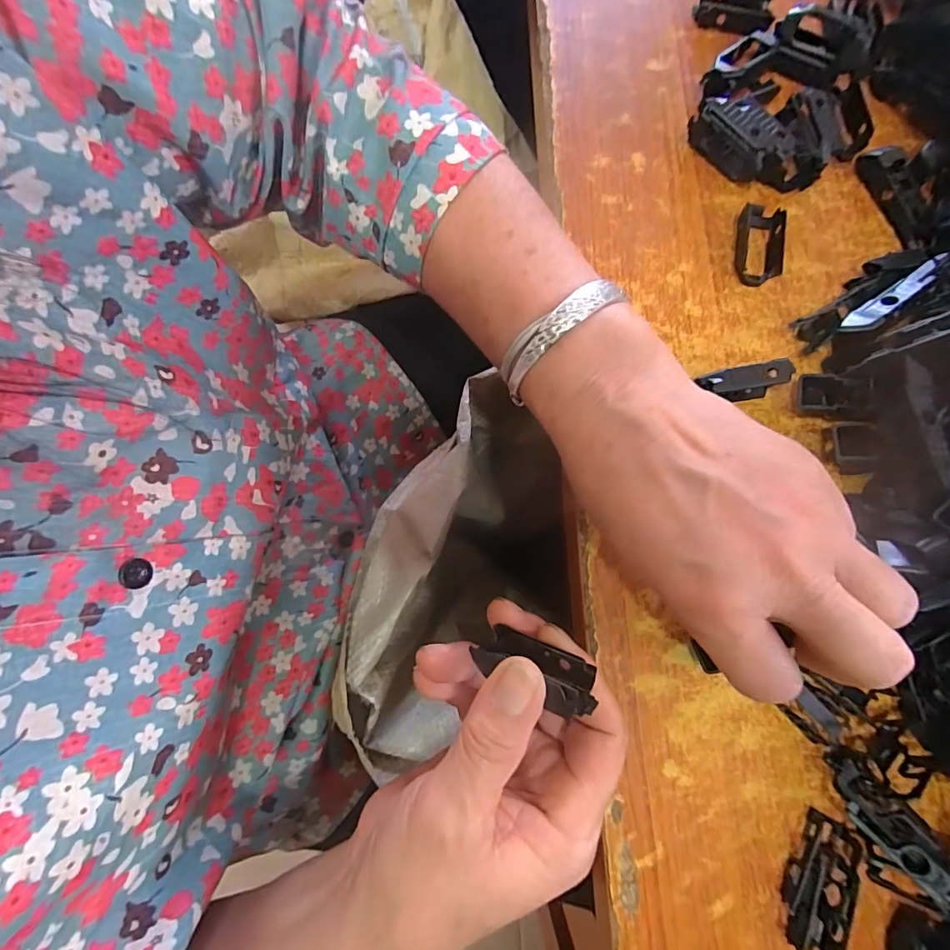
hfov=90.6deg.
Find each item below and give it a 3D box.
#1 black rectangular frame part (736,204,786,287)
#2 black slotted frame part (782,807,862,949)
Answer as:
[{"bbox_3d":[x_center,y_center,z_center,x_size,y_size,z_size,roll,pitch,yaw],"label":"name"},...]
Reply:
[{"bbox_3d":[0.166,-0.134,0.273,0.023,0.008,0.050,10,79,0],"label":"black rectangular frame part"},{"bbox_3d":[0.150,0.179,0.205,0.022,0.013,0.052,23,79,2],"label":"black slotted frame part"}]

